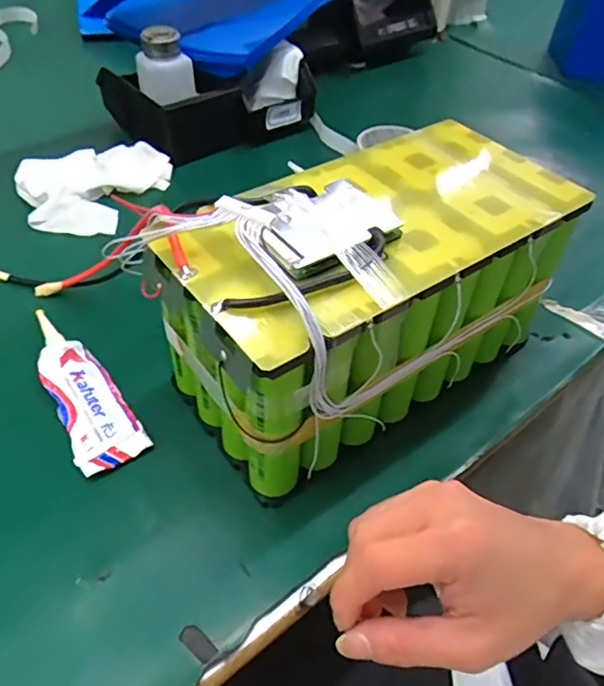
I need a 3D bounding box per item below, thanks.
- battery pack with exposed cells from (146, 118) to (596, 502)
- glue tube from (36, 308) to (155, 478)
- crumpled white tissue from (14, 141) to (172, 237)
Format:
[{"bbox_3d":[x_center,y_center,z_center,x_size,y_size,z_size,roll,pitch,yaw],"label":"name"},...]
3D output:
[{"bbox_3d":[0.051,-0.038,0.418,0.281,0.165,0.136,-27,55,-26],"label":"battery pack with exposed cells"},{"bbox_3d":[-0.172,0.032,0.434,0.048,0.020,0.156,-27,55,-26],"label":"glue tube"},{"bbox_3d":[-0.219,-0.170,0.617,0.158,0.037,0.109,-19,52,-20],"label":"crumpled white tissue"}]

